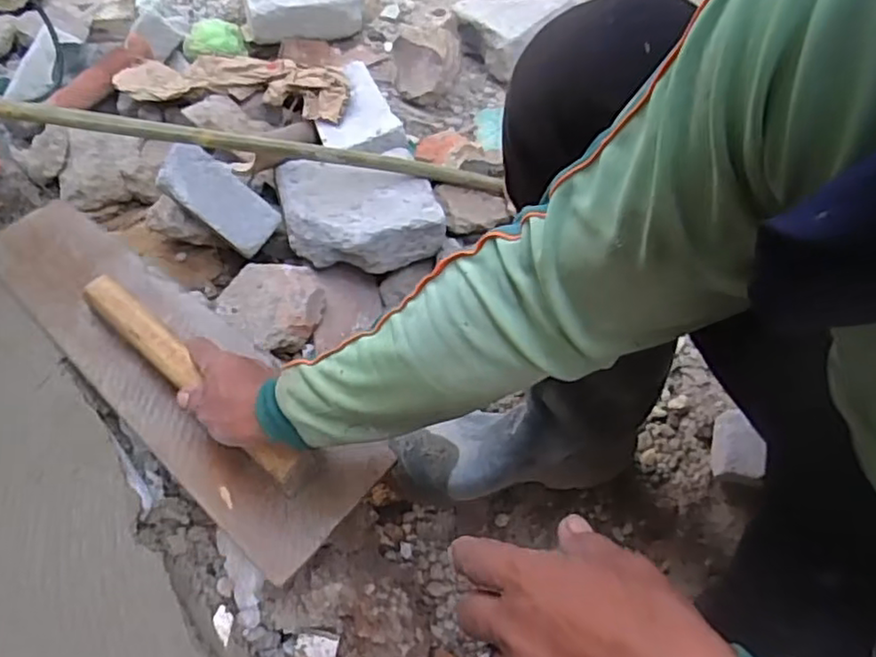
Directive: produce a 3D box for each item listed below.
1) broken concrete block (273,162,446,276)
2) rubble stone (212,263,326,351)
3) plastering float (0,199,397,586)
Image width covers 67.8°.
[{"bbox_3d":[-0.107,-0.150,0.869,0.224,0.068,0.139,5,62,3],"label":"broken concrete block"},{"bbox_3d":[-0.212,-0.031,0.831,0.130,0.055,0.122,40,69,20],"label":"rubble stone"},{"bbox_3d":[-0.290,0.013,0.664,0.541,0.080,0.139,38,68,24],"label":"plastering float"}]

